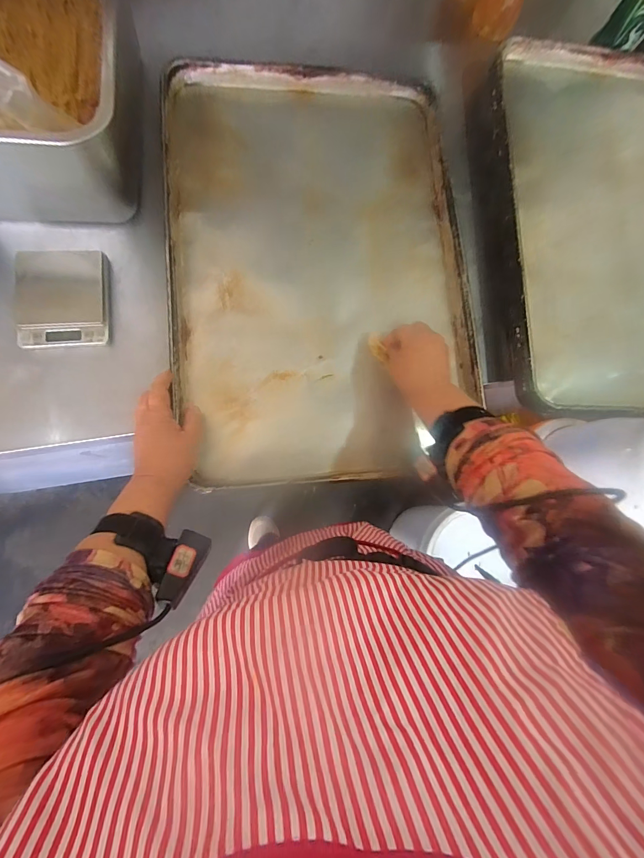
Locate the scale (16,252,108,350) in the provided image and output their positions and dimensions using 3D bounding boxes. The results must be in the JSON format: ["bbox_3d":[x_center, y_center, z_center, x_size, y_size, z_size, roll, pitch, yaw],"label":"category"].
[{"bbox_3d":[-0.329,-0.165,0.472,0.104,0.017,0.121,-4,84,-7],"label":"scale"}]

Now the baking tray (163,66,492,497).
[{"bbox_3d":[0.001,-0.231,0.513,0.396,0.032,0.592,-5,84,-8],"label":"baking tray"}]

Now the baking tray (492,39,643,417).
[{"bbox_3d":[0.473,-0.318,0.587,0.417,0.052,0.607,0,83,-7],"label":"baking tray"}]

